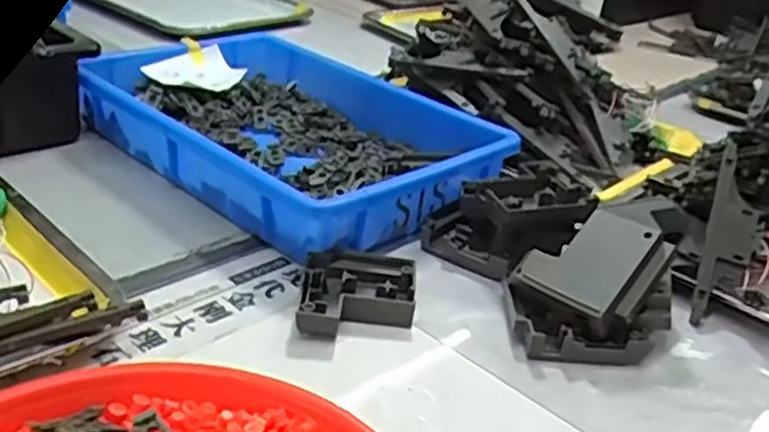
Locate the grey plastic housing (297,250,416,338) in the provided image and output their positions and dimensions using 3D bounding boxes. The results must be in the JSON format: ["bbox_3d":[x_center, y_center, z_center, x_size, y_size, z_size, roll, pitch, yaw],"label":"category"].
[{"bbox_3d":[-0.017,0.053,0.509,0.074,0.022,0.075,5,27,-4],"label":"grey plastic housing"}]

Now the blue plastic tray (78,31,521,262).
[{"bbox_3d":[-0.089,-0.083,0.707,0.369,0.062,0.263,27,34,35],"label":"blue plastic tray"}]

